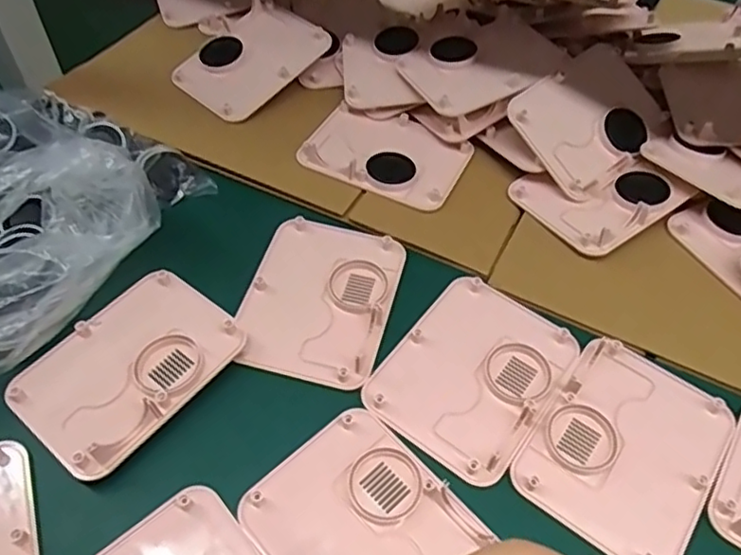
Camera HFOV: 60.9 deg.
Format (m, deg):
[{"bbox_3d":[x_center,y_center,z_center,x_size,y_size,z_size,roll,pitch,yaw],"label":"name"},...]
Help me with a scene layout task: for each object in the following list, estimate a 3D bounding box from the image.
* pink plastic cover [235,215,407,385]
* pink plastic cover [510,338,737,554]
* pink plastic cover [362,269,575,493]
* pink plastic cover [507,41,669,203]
[{"bbox_3d":[-0.034,0.013,0.432,0.094,0.009,0.125,13,52,7],"label":"pink plastic cover"},{"bbox_3d":[0.151,0.099,0.371,0.095,0.006,0.121,32,57,21],"label":"pink plastic cover"},{"bbox_3d":[0.066,0.059,0.400,0.096,0.009,0.124,32,57,21],"label":"pink plastic cover"},{"bbox_3d":[0.178,-0.128,0.503,0.124,0.010,0.096,-36,85,-17],"label":"pink plastic cover"}]

